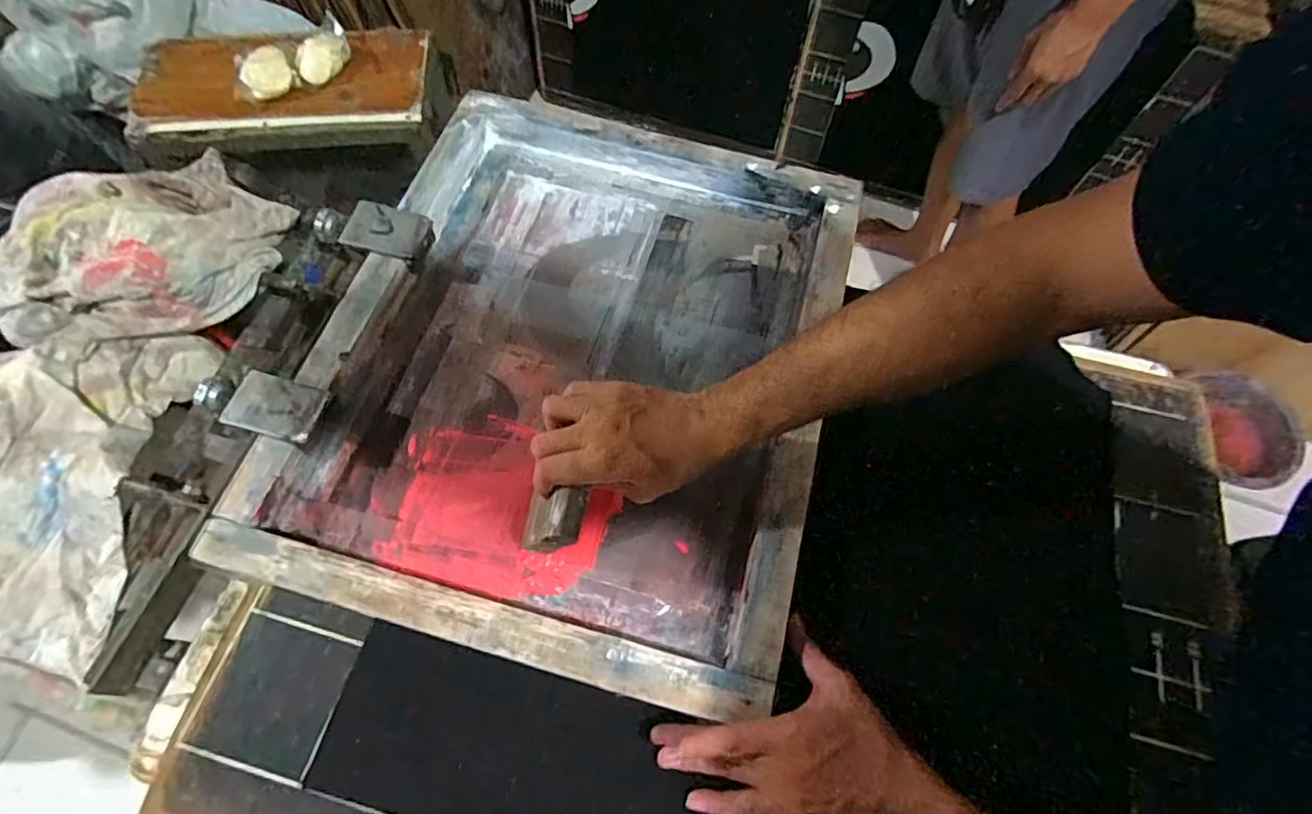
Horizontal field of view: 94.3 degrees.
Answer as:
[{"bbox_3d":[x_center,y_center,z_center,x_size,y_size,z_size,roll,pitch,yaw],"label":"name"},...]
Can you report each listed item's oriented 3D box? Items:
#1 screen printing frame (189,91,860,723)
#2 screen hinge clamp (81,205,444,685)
[{"bbox_3d":[-0.070,-0.057,0.592,0.458,0.052,0.557,14,66,6],"label":"screen printing frame"},{"bbox_3d":[-0.375,0.007,0.567,0.173,0.092,0.454,15,66,6],"label":"screen hinge clamp"}]

